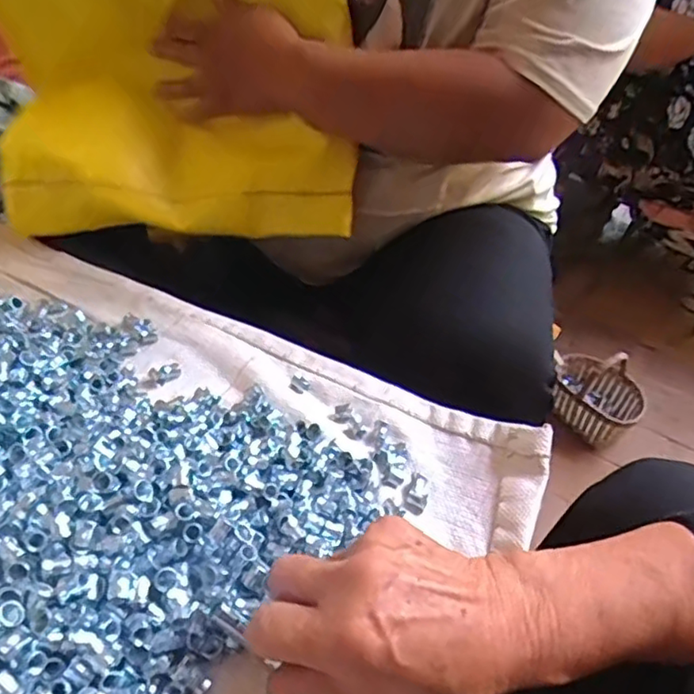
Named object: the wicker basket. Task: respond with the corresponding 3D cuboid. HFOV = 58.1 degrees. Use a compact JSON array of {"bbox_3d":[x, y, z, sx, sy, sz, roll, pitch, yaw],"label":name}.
[{"bbox_3d":[0.415,0.068,1.041,0.155,0.132,0.121,26,46,22],"label":"wicker basket"}]

